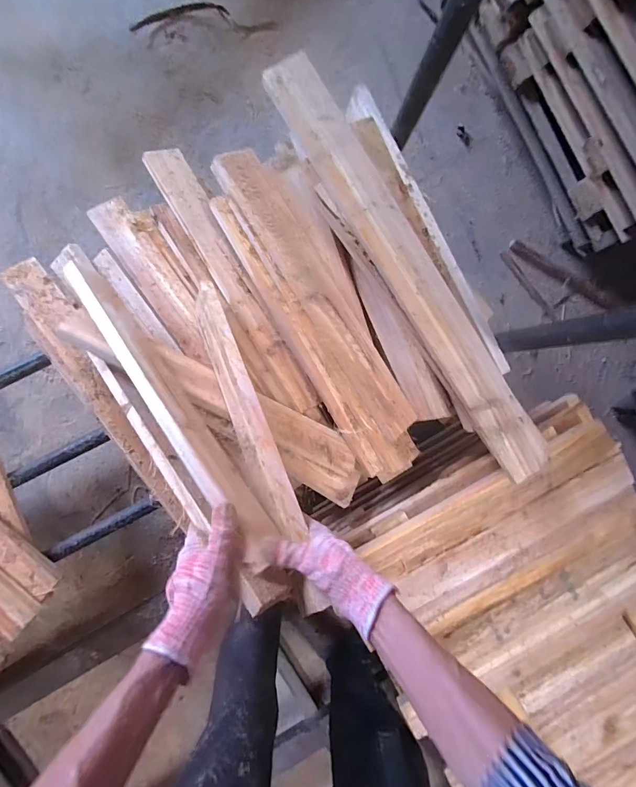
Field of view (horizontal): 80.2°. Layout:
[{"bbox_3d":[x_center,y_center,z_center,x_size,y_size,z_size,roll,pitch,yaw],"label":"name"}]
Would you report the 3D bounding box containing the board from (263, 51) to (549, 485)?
[{"bbox_3d":[0.131,-0.150,0.513,0.074,0.029,0.623,-35,94,-3],"label":"board"}]

